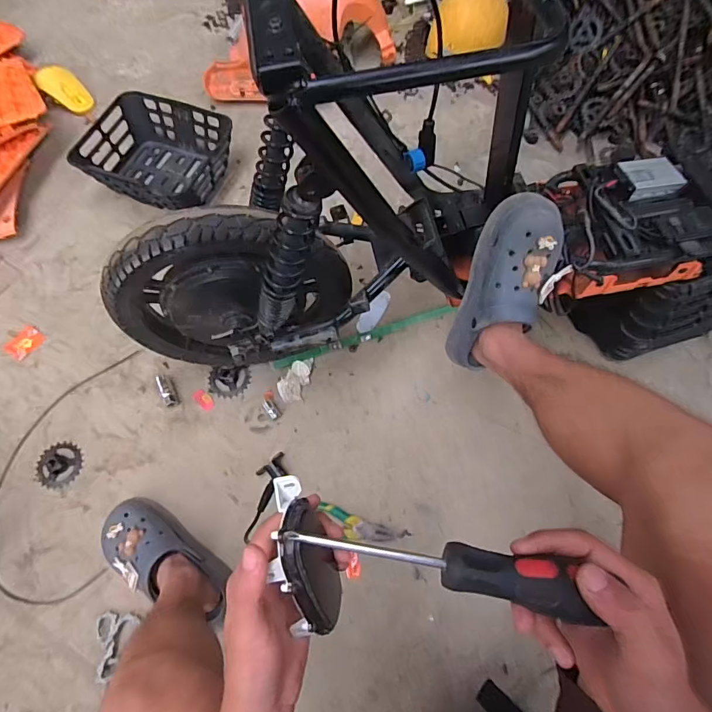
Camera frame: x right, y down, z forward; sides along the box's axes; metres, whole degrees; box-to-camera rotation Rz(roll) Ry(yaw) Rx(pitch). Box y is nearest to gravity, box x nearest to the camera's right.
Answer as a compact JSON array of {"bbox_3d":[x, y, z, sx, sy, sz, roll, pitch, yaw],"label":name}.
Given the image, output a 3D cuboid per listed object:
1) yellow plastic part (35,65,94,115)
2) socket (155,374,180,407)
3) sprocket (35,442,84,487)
[{"bbox_3d":[-0.797,-0.734,1.218,0.147,0.018,0.109,36,64,-19],"label":"yellow plastic part"},{"bbox_3d":[-0.379,0.066,0.887,0.027,0.022,0.073,-24,70,-10],"label":"socket"},{"bbox_3d":[-0.566,0.206,0.845,0.085,0.010,0.083,0,68,0],"label":"sprocket"}]

